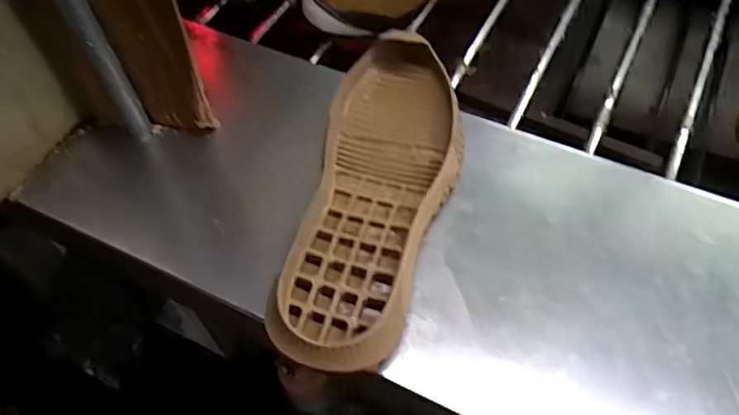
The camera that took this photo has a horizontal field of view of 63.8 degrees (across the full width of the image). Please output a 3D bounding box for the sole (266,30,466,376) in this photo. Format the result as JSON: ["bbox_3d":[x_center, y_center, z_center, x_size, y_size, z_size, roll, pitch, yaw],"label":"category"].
[{"bbox_3d":[0.008,-0.013,0.439,0.103,0.051,0.270,7,58,7],"label":"sole"}]

